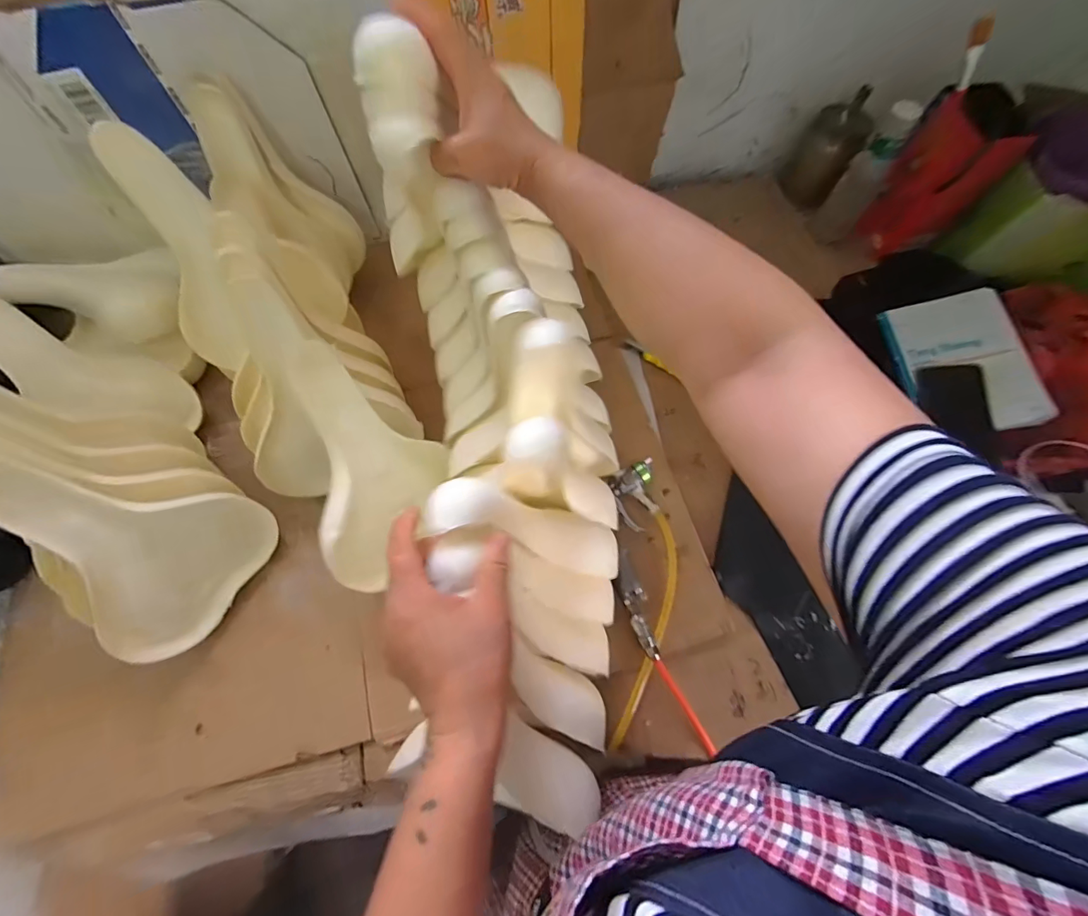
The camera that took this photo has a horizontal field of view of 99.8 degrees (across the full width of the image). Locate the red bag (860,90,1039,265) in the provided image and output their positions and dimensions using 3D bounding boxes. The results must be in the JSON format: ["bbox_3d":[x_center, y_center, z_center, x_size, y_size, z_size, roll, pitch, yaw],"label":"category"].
[{"bbox_3d":[0.571,-0.403,0.678,0.077,0.191,0.119,-36,74,-15],"label":"red bag"}]

